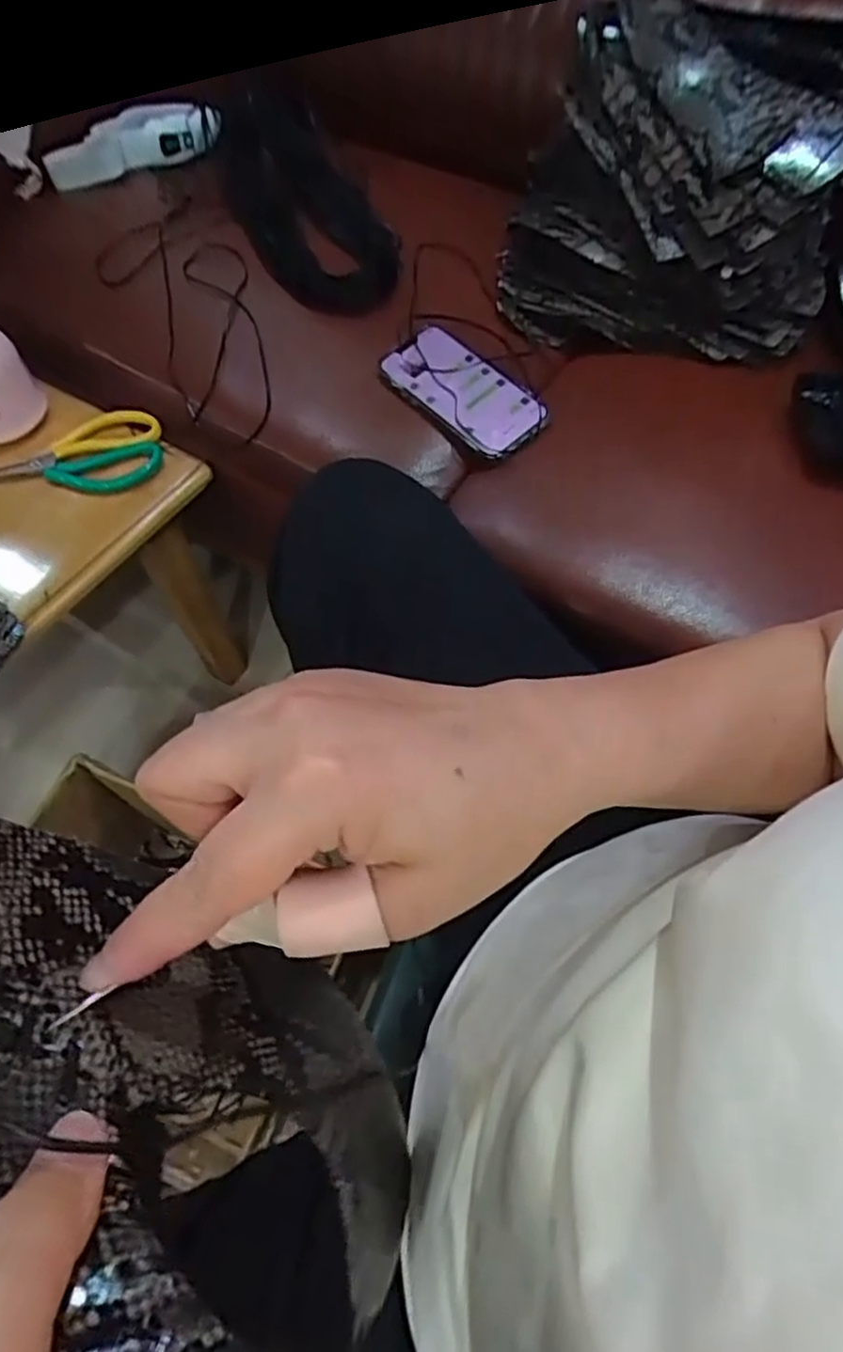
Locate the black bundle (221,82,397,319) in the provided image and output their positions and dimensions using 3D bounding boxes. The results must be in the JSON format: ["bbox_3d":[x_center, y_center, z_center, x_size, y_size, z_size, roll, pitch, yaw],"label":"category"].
[{"bbox_3d":[-0.156,-0.596,0.851,0.142,0.045,0.541,-16,60,-7],"label":"black bundle"}]

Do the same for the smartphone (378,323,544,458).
[{"bbox_3d":[0.035,-0.263,0.643,0.076,0.019,0.162,-42,71,-12],"label":"smartphone"}]

